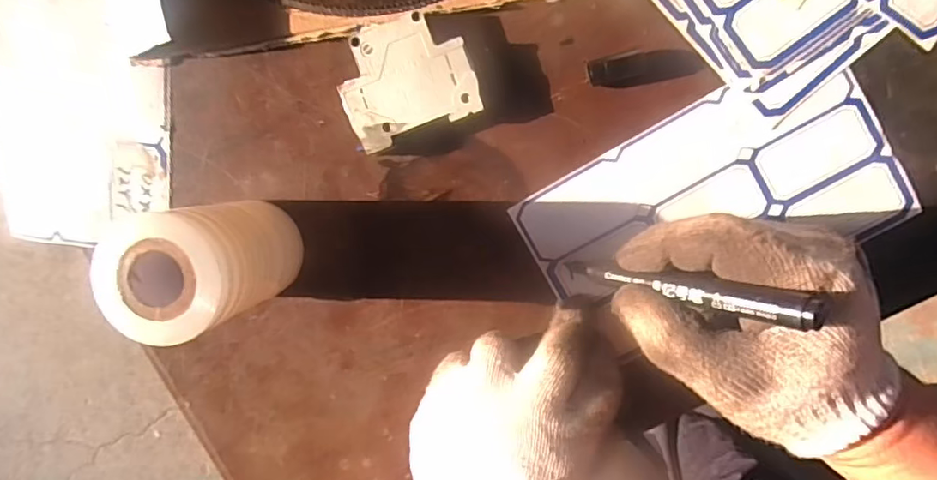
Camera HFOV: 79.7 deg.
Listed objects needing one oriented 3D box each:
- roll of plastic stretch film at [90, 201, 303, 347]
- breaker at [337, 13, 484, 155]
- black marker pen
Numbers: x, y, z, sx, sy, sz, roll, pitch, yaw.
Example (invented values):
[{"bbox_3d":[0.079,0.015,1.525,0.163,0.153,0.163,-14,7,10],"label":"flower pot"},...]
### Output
[{"bbox_3d":[-0.138,0.012,0.307,0.060,0.105,0.063,1,98,4],"label":"roll of plastic stretch film"},{"bbox_3d":[-0.036,-0.094,0.327,0.074,0.018,0.064,-20,96,7],"label":"breaker"},{"bbox_3d":[0.101,0.023,0.274,0.008,0.128,0.012,-6,100,-38],"label":"black marker pen"}]

